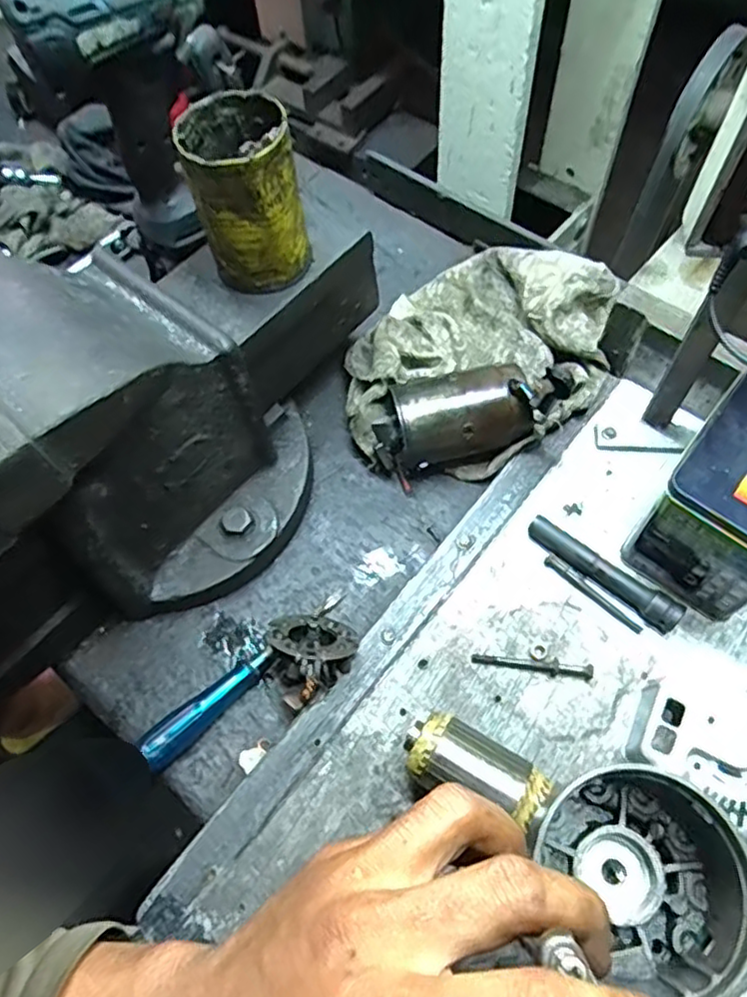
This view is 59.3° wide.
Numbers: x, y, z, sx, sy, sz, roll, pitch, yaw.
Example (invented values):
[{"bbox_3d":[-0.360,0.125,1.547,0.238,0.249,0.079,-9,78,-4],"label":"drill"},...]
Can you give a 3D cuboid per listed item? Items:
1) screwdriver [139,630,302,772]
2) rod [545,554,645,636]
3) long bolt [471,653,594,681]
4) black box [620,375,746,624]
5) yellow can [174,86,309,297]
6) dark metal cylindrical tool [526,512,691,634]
[{"bbox_3d":[-0.098,0.136,0.514,0.190,0.033,0.024,-40,68,-15],"label":"screwdriver"},{"bbox_3d":[0.171,0.073,0.510,0.087,0.008,0.010,38,72,19],"label":"rod"},{"bbox_3d":[0.117,0.123,0.484,0.087,0.010,0.010,5,65,6],"label":"long bolt"},{"bbox_3d":[0.261,0.002,0.471,0.093,0.127,0.123,36,71,18],"label":"black box"},{"bbox_3d":[-0.091,-0.220,0.477,0.072,0.114,0.076,-14,64,-4],"label":"yellow can"},{"bbox_3d":[0.176,0.057,0.509,0.127,0.023,0.022,36,71,18],"label":"dark metal cylindrical tool"}]

